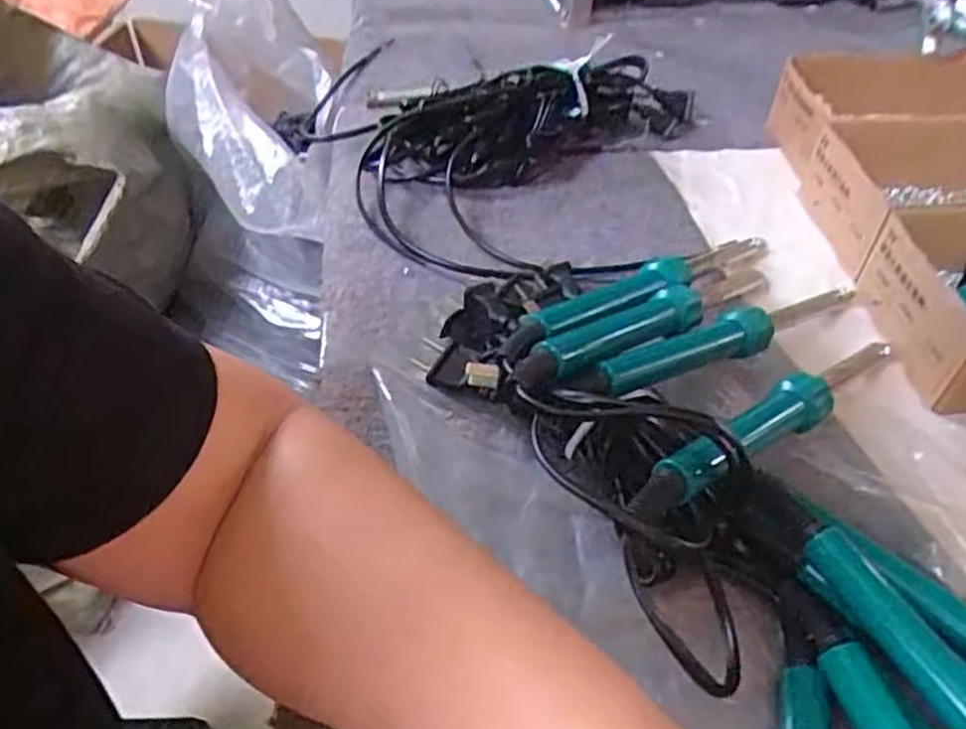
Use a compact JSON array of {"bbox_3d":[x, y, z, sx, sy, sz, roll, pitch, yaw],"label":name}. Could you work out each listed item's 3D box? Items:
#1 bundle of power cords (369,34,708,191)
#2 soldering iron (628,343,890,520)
[{"bbox_3d":[0.040,-0.181,0.540,0.254,0.053,0.078,-14,46,-15],"label":"bundle of power cords"},{"bbox_3d":[0.137,0.015,0.335,0.215,0.027,0.021,-20,46,-39],"label":"soldering iron"}]

